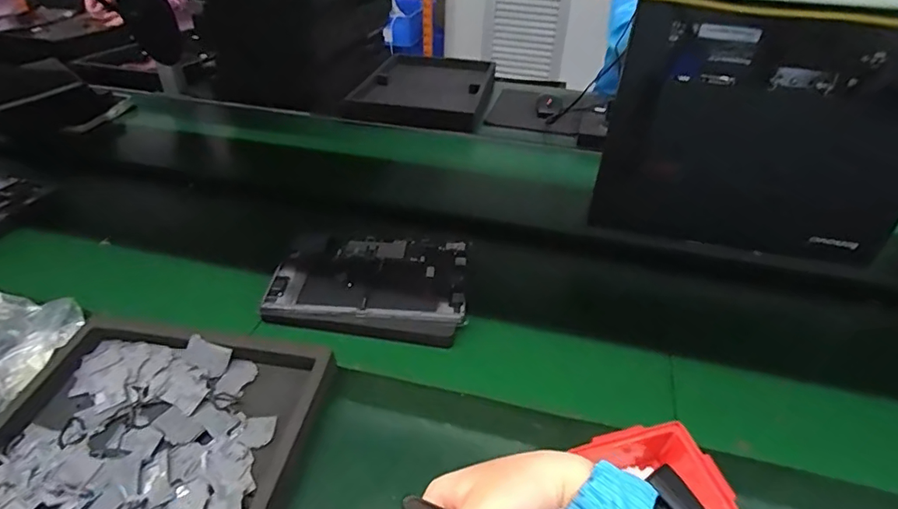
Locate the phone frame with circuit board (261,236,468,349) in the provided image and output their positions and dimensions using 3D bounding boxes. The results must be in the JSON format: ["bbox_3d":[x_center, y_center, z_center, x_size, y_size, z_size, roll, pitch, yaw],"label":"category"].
[{"bbox_3d":[-0.100,0.033,0.683,0.252,0.021,0.184,7,40,6],"label":"phone frame with circuit board"}]

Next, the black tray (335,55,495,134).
[{"bbox_3d":[-0.068,-0.392,1.220,0.319,0.069,0.412,9,40,8],"label":"black tray"}]

